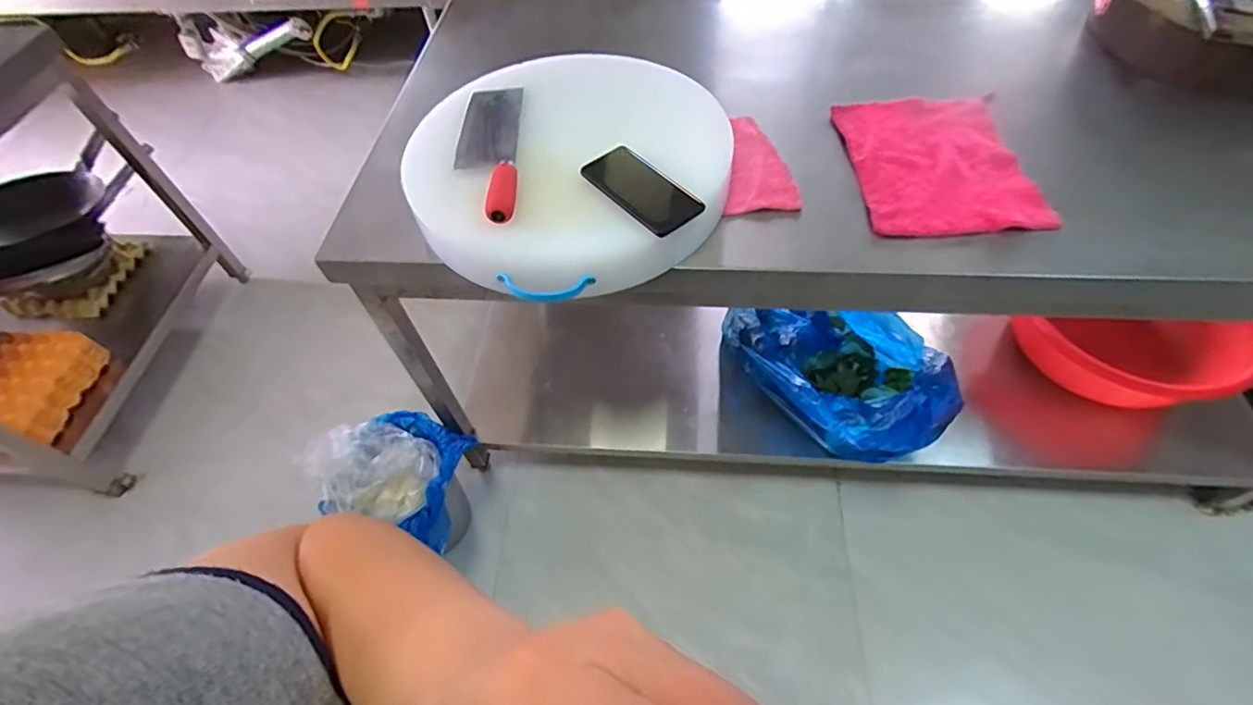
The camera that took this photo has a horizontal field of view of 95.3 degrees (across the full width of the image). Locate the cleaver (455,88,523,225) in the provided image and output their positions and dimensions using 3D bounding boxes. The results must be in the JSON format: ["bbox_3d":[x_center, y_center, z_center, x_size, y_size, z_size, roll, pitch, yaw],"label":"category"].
[{"bbox_3d":[-0.193,-0.290,0.790,0.086,0.033,0.302,-6,56,0],"label":"cleaver"}]

